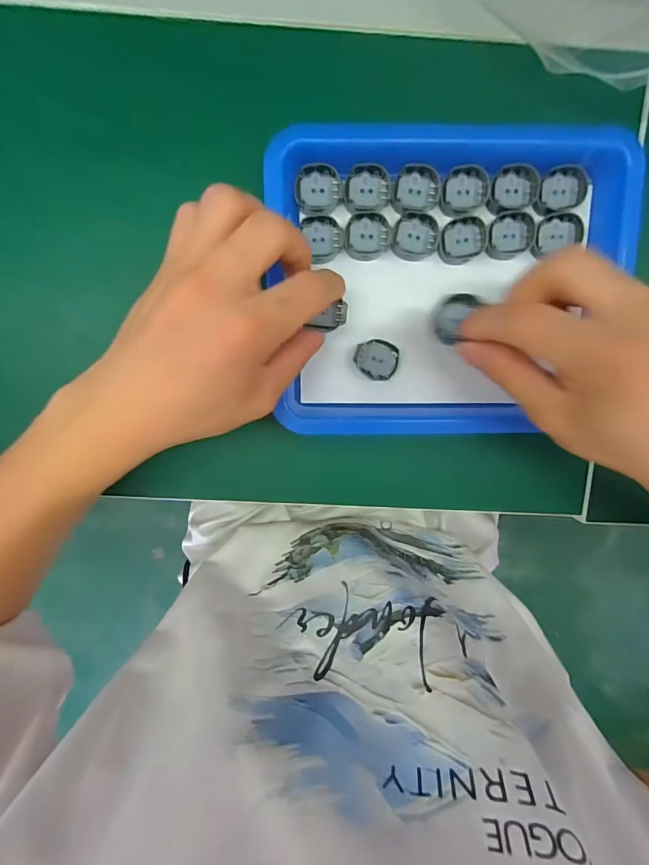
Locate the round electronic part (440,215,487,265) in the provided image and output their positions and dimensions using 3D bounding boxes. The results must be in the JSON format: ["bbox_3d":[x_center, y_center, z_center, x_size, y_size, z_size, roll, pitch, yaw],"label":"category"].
[{"bbox_3d":[0.085,-0.119,0.254,0.028,0.005,0.027,0,98,-3],"label":"round electronic part"}]

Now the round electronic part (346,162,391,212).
[{"bbox_3d":[0.026,-0.147,0.248,0.027,0.006,0.024,-2,98,-3],"label":"round electronic part"}]

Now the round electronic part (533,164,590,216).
[{"bbox_3d":[0.144,-0.148,0.250,0.031,0.007,0.024,-18,99,-1],"label":"round electronic part"}]

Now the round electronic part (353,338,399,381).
[{"bbox_3d":[0.033,-0.047,0.265,0.027,0.005,0.024,6,98,-4],"label":"round electronic part"}]

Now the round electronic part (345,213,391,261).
[{"bbox_3d":[0.026,-0.120,0.254,0.027,0.007,0.026,0,98,-3],"label":"round electronic part"}]

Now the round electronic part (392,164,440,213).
[{"bbox_3d":[0.055,-0.147,0.248,0.027,0.006,0.024,1,98,-4],"label":"round electronic part"}]

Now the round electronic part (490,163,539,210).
[{"bbox_3d":[0.116,-0.148,0.248,0.028,0.007,0.023,-12,99,-2],"label":"round electronic part"}]

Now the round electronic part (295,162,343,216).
[{"bbox_3d":[-0.004,-0.147,0.248,0.027,0.008,0.026,0,98,-3],"label":"round electronic part"}]

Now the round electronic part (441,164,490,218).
[{"bbox_3d":[0.085,-0.146,0.250,0.028,0.007,0.025,-7,99,-2],"label":"round electronic part"}]

